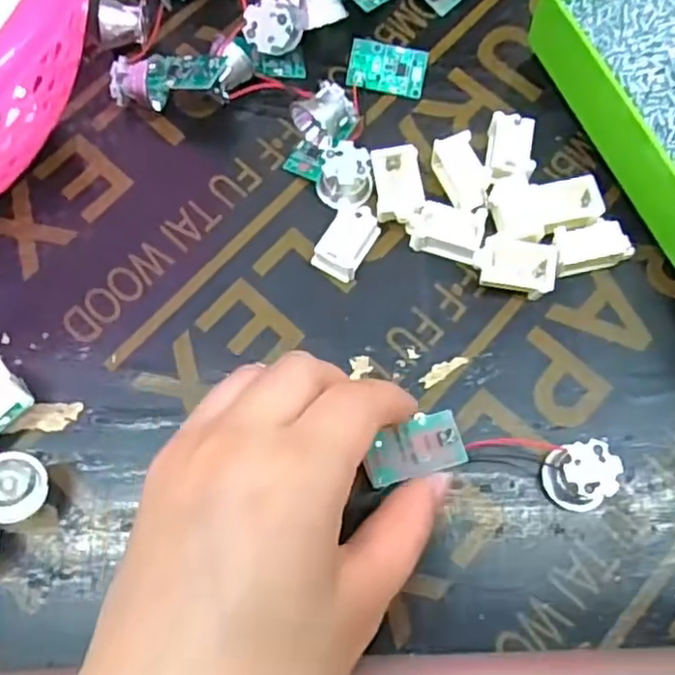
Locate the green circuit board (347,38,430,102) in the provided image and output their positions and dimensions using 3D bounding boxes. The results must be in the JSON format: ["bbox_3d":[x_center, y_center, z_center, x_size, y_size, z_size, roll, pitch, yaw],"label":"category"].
[{"bbox_3d":[0.021,-0.115,0.291,0.033,0.007,0.020,11,78,2],"label":"green circuit board"}]

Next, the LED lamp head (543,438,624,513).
[{"bbox_3d":[0.085,0.048,0.235,0.023,0.019,0.023,0,78,0],"label":"LED lamp head"}]

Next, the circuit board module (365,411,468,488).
[{"bbox_3d":[0.026,0.038,0.232,0.033,0.006,0.020,-13,78,-3],"label":"circuit board module"}]

